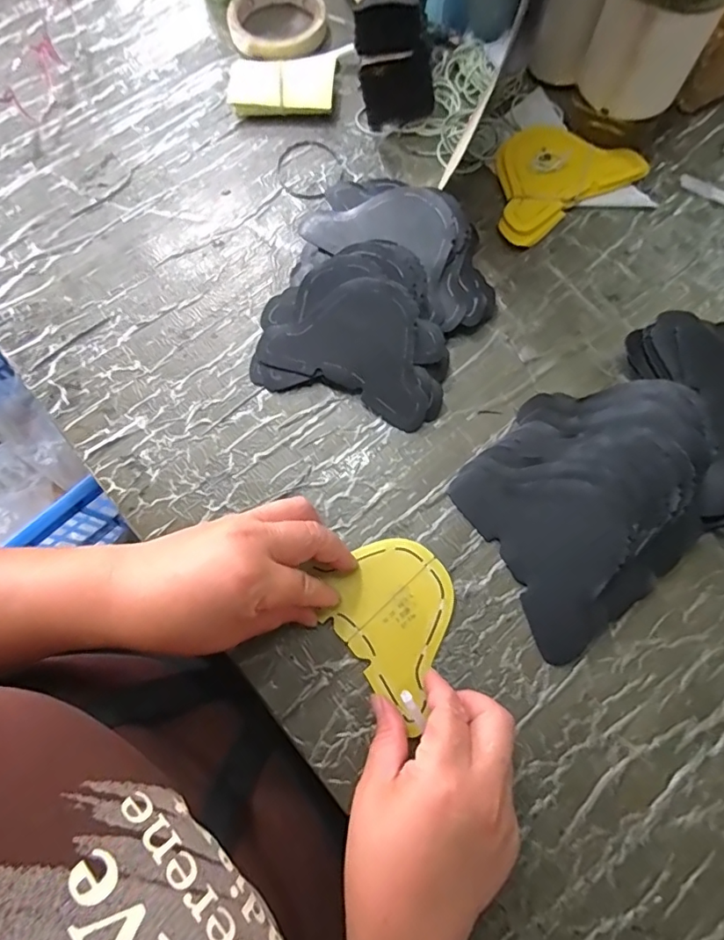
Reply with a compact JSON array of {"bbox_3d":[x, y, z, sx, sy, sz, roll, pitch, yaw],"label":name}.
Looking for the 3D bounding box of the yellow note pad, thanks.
[{"bbox_3d":[-0.066,-0.354,0.462,0.111,0.019,0.069,-7,73,-1],"label":"yellow note pad"}]

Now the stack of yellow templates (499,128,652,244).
[{"bbox_3d":[0.162,-0.255,0.433,0.136,0.015,0.090,-32,75,-8],"label":"stack of yellow templates"}]

